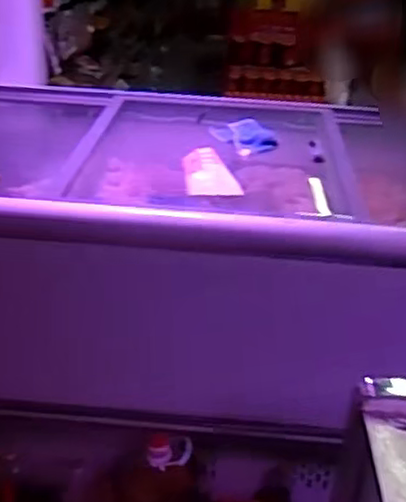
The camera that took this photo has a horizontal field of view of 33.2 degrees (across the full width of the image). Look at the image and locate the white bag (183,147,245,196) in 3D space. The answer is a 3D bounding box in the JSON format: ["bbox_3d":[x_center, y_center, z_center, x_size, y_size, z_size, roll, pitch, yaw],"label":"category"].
[{"bbox_3d":[0.023,-0.181,1.546,0.121,0.058,0.190,0,28,-6],"label":"white bag"}]

